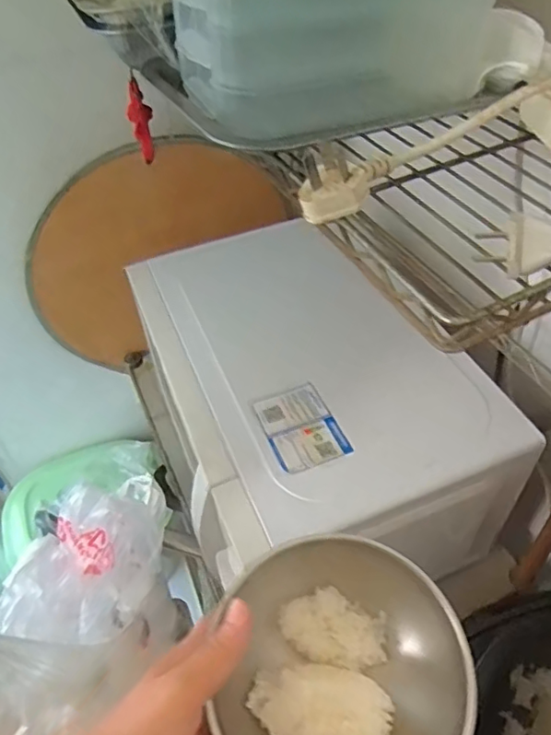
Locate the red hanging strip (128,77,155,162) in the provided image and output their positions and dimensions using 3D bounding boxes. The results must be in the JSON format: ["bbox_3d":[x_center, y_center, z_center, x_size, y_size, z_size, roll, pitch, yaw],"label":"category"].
[{"bbox_3d":[-0.168,-0.308,0.720,0.011,0.101,0.030,20,51,21],"label":"red hanging strip"}]

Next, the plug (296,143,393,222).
[{"bbox_3d":[0.037,-0.102,0.307,0.030,0.032,0.045,26,53,25],"label":"plug"}]

